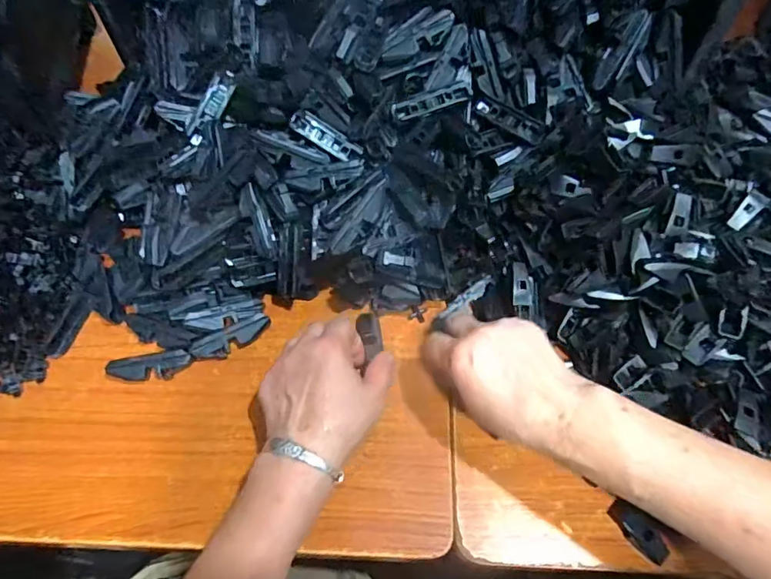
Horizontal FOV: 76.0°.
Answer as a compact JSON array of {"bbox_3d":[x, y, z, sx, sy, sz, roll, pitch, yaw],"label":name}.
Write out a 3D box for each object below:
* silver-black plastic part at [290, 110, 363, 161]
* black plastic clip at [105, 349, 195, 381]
[{"bbox_3d":[-0.054,-0.142,0.457,0.068,0.010,0.020,29,65,-11],"label":"silver-black plastic part"},{"bbox_3d":[-0.212,0.067,0.441,0.074,0.016,0.024,0,58,2],"label":"black plastic clip"}]

